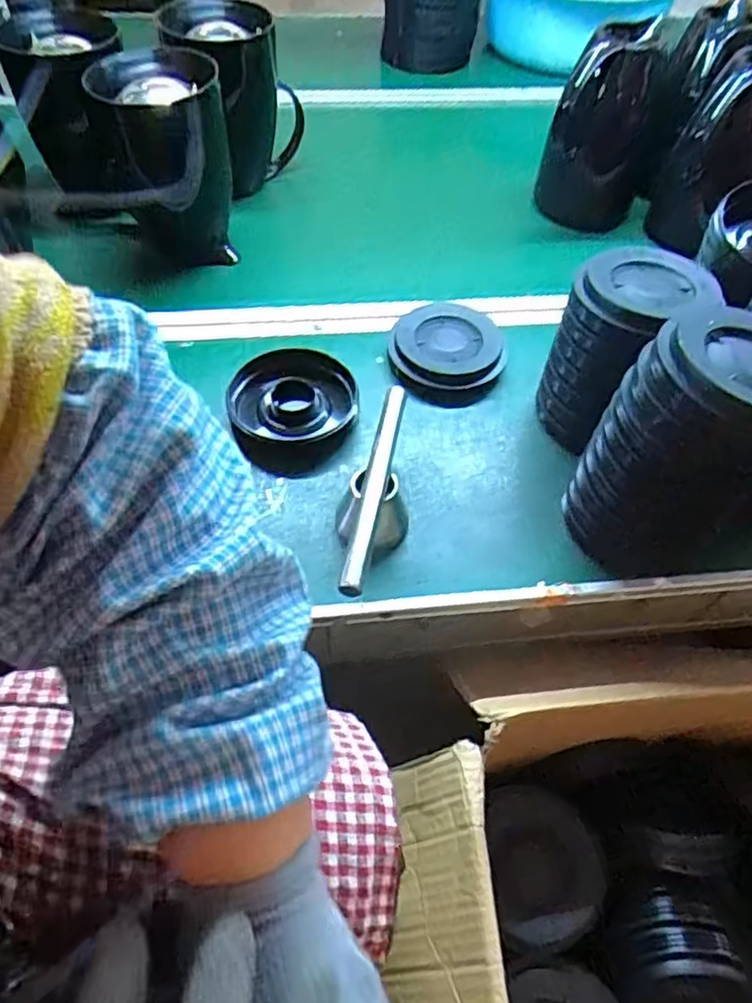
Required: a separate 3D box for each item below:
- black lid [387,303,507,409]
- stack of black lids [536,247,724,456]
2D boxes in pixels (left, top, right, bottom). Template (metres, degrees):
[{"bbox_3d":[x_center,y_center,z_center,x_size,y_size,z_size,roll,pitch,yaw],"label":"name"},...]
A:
[{"bbox_3d":[0.073,-0.150,0.660,0.114,0.033,0.115,1,53,-2],"label":"black lid"},{"bbox_3d":[0.209,-0.132,0.582,0.106,0.141,0.129,36,59,22],"label":"stack of black lids"}]

